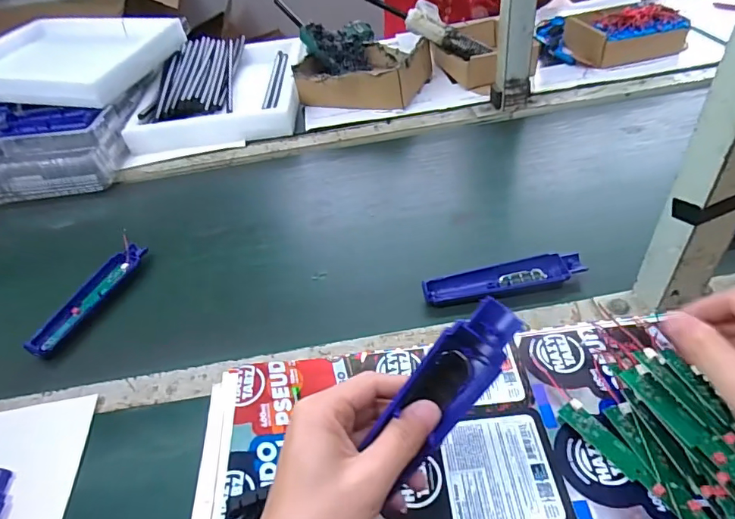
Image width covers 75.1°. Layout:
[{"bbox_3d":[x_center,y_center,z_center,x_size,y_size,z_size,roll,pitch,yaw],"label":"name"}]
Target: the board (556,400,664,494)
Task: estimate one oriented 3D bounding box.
[{"bbox_3d":[0.185,0.141,0.365,0.020,0.007,0.082,-40,51,-11],"label":"board"}]

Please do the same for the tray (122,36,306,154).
[{"bbox_3d":[-0.273,-0.342,0.929,0.290,0.053,0.388,-3,43,2],"label":"tray"}]

